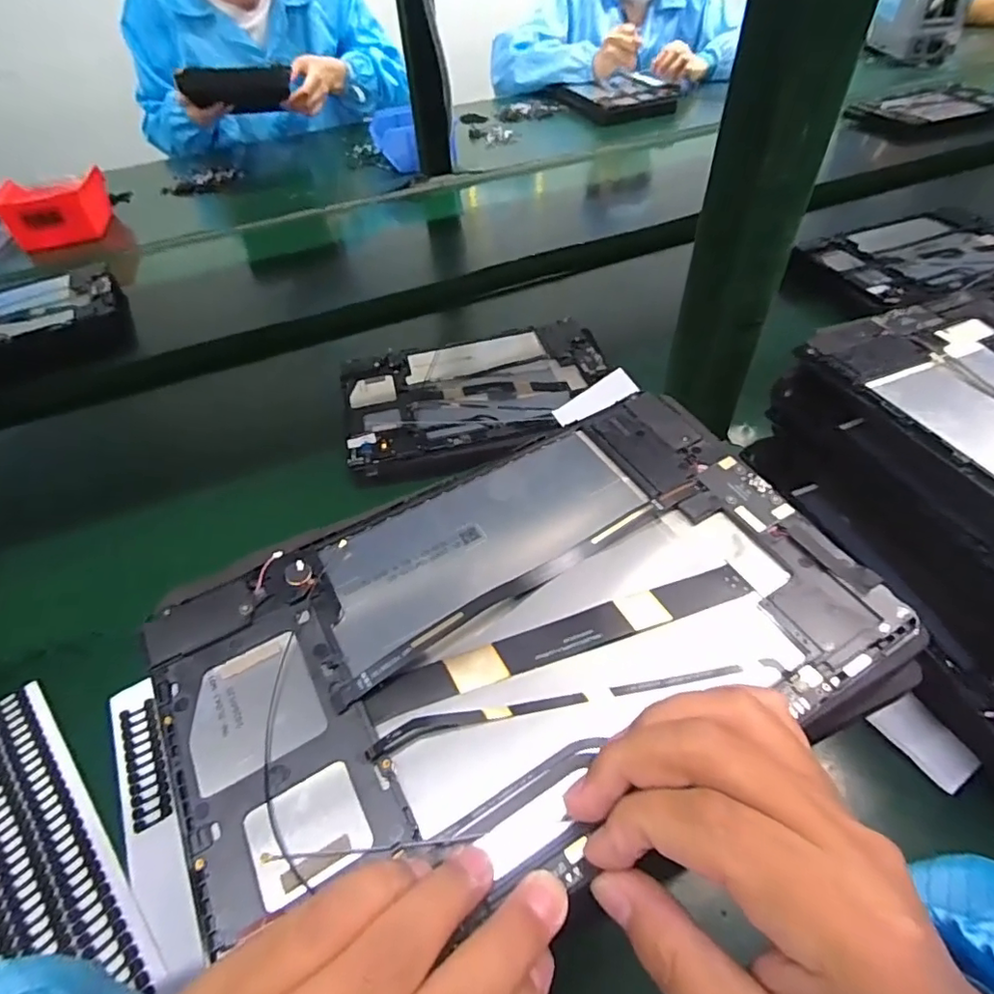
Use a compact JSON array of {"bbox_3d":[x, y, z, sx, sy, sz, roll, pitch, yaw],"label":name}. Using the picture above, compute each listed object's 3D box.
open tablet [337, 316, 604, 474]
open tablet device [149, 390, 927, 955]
[{"bbox_3d":[-0.017,-0.096,0.508,0.236,0.010,0.166,-12,49,-4],"label":"open tablet"},{"bbox_3d":[0.009,0.044,0.204,0.237,0.014,0.147,-24,51,-14],"label":"open tablet device"}]

